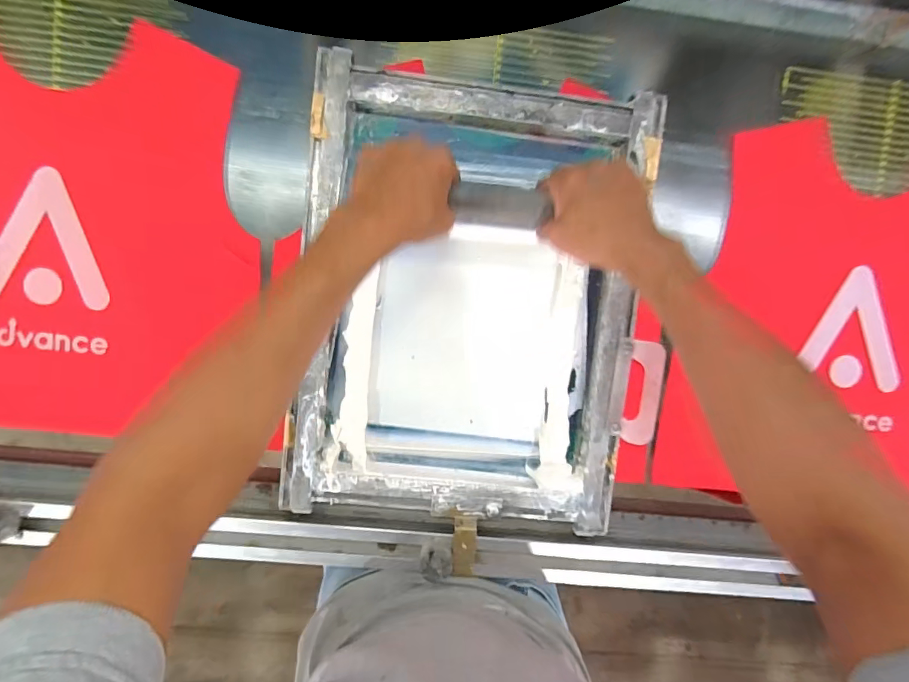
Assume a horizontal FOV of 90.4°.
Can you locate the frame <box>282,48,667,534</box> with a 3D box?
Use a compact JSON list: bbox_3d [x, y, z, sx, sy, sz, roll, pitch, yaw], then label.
[{"bbox_3d":[0.018,-0.043,0.541,0.403,0.044,0.520,6,93,-3],"label":"frame"}]

